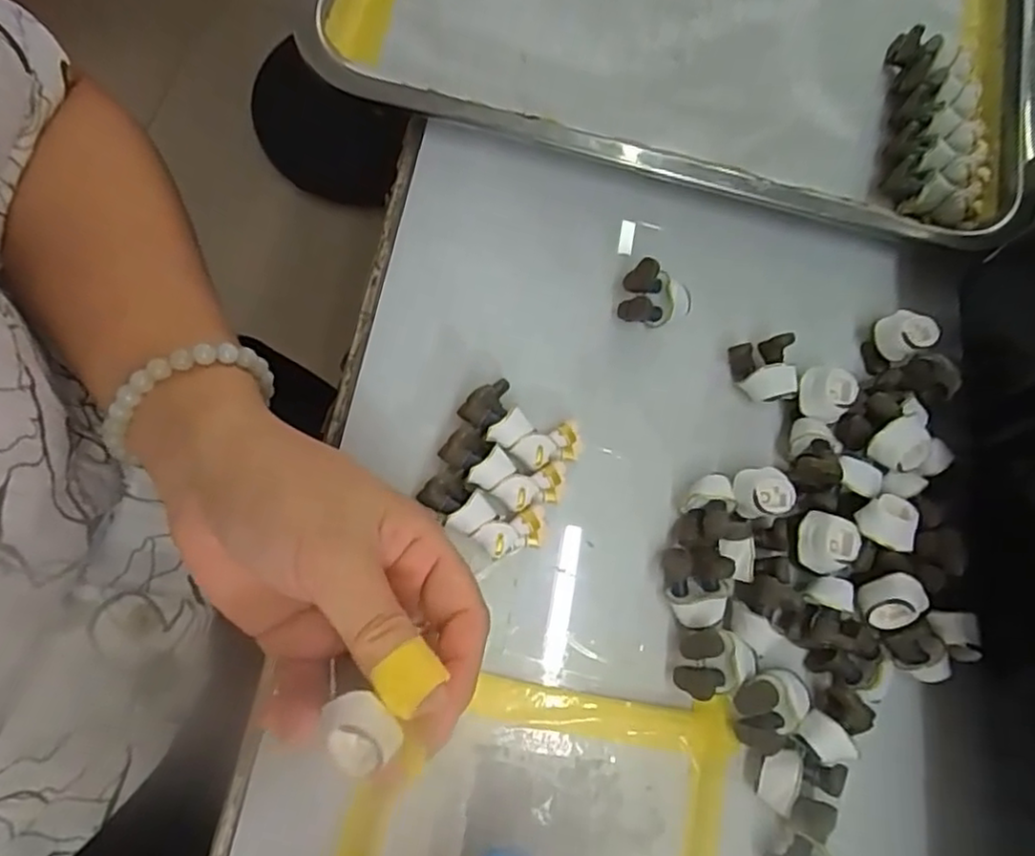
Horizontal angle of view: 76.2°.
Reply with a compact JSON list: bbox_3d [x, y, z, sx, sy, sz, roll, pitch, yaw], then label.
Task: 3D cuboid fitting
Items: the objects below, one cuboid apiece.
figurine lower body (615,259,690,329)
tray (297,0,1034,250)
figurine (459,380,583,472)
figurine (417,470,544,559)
[{"bbox_3d":[0.059,-0.056,0.279,0.029,0.019,0.022,8,74,-2],"label":"figurine lower body"},{"bbox_3d":[0.090,-0.246,0.341,0.339,0.030,0.282,14,70,0],"label":"tray"},{"bbox_3d":[0.003,-0.001,0.261,0.051,0.016,0.028,27,76,-11],"label":"figurine"},{"bbox_3d":[-0.013,0.034,0.251,0.050,0.017,0.022,28,76,-13],"label":"figurine"}]

